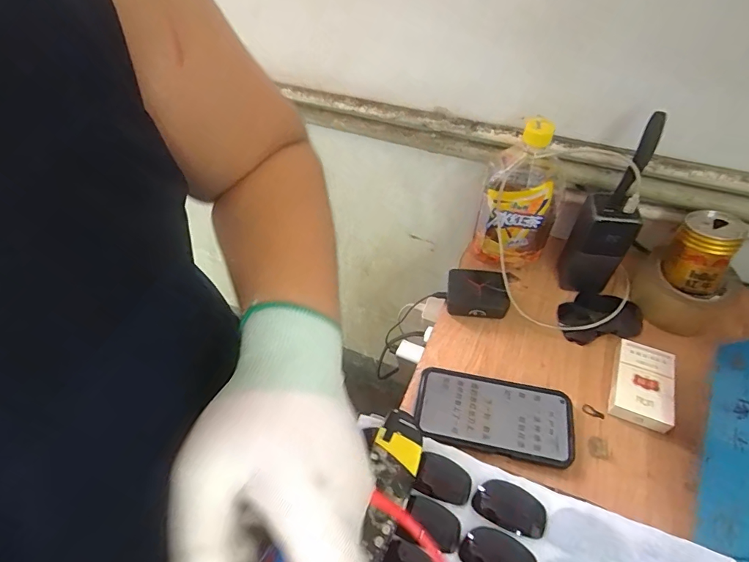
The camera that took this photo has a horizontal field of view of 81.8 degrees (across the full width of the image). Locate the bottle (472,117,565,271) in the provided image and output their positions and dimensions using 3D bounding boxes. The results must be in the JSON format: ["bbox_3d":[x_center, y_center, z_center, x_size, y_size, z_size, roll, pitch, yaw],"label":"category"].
[{"bbox_3d":[0.184,-0.111,0.535,0.088,0.193,0.096,17,54,16],"label":"bottle"}]

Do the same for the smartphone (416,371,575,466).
[{"bbox_3d":[0.128,0.144,0.463,0.162,0.010,0.082,10,52,11],"label":"smartphone"}]

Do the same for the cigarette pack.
[{"bbox_3d":[0.294,0.112,0.475,0.058,0.021,0.089,19,55,18],"label":"cigarette pack"}]

